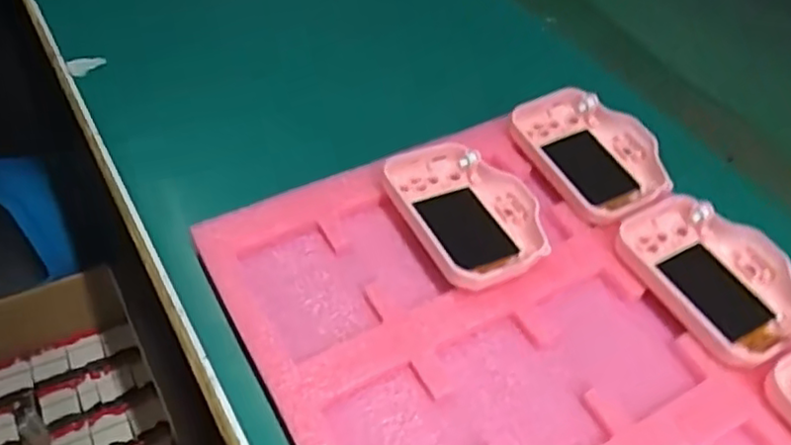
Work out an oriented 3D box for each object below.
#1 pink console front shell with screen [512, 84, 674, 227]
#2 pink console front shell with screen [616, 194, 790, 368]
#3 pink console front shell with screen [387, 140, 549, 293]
[{"bbox_3d":[0.107,-0.038,0.352,0.060,0.016,0.085,-19,53,-17],"label":"pink console front shell with screen"},{"bbox_3d":[0.149,0.023,0.306,0.058,0.015,0.085,-24,55,-21],"label":"pink console front shell with screen"},{"bbox_3d":[0.036,-0.004,0.319,0.062,0.019,0.083,-17,53,-16],"label":"pink console front shell with screen"}]

